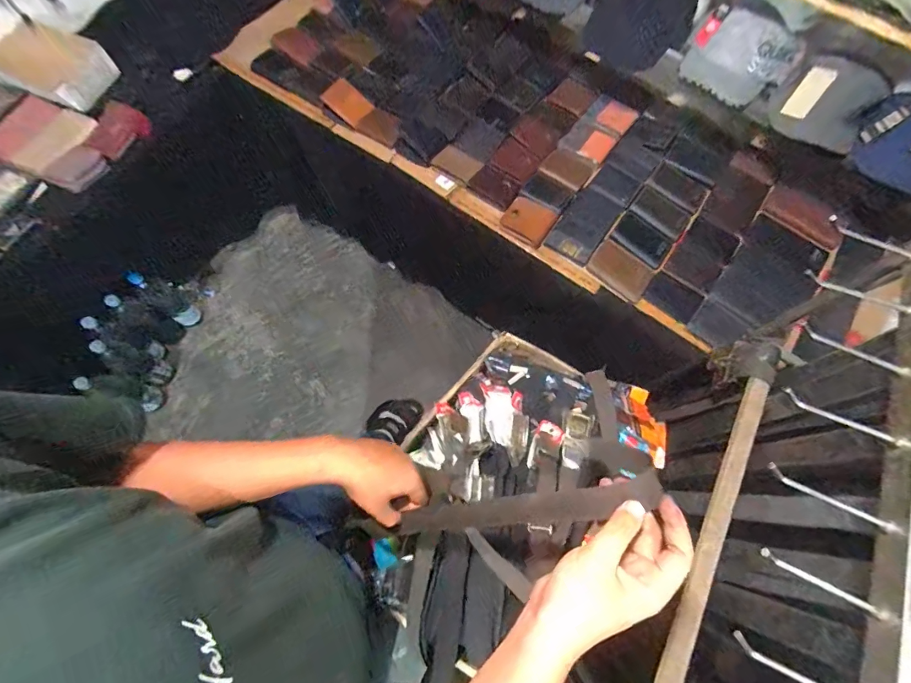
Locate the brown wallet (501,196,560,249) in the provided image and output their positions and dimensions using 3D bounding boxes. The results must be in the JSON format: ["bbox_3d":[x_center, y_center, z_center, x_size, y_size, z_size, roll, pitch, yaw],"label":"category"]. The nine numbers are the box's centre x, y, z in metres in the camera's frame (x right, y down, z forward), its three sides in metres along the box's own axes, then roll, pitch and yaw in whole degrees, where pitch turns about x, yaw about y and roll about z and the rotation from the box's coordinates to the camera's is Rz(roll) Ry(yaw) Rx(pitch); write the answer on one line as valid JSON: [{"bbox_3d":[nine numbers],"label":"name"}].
[{"bbox_3d":[0.182,-0.297,1.018,0.113,0.022,0.107,31,72,8],"label":"brown wallet"}]

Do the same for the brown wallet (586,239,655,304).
[{"bbox_3d":[0.387,-0.165,0.964,0.140,0.010,0.101,40,74,11],"label":"brown wallet"}]

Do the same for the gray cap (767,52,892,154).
[{"bbox_3d":[0.735,-0.472,0.812,0.119,0.108,0.175,-42,78,-15],"label":"gray cap"}]

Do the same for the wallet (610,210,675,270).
[{"bbox_3d":[0.446,-0.240,0.987,0.135,0.018,0.089,35,73,9],"label":"wallet"}]

